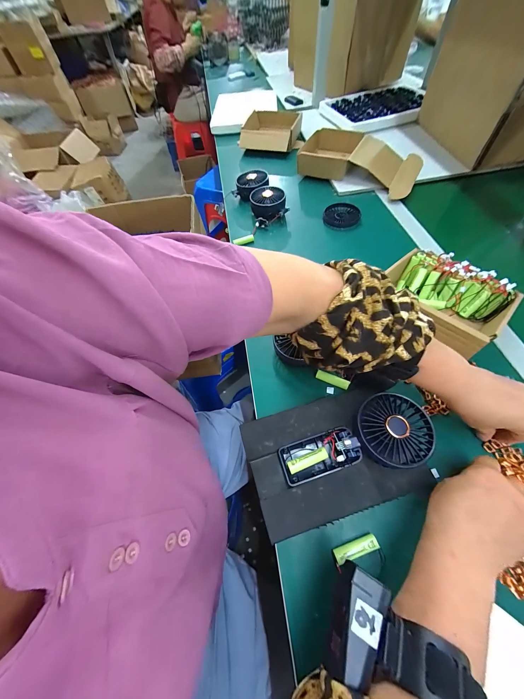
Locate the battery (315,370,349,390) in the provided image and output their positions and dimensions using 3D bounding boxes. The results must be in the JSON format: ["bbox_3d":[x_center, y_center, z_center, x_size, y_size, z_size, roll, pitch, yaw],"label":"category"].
[{"bbox_3d":[0.109,0.047,0.367,0.050,0.013,0.013,22,63,16],"label":"battery"}]

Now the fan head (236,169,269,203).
[{"bbox_3d":[-0.026,-0.443,0.641,0.086,0.043,0.083,-5,59,1],"label":"fan head"}]

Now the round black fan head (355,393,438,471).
[{"bbox_3d":[0.159,0.098,0.290,0.082,0.029,0.082,-11,60,-3],"label":"round black fan head"}]

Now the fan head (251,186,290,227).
[{"bbox_3d":[0.015,-0.355,0.578,0.081,0.037,0.096,-17,60,-6],"label":"fan head"}]

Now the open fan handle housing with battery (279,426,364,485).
[{"bbox_3d":[0.072,0.128,0.290,0.095,0.017,0.045,-17,60,-6],"label":"open fan handle housing with battery"}]

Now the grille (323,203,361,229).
[{"bbox_3d":[0.194,-0.326,0.577,0.083,0.019,0.076,-2,60,3],"label":"grille"}]

